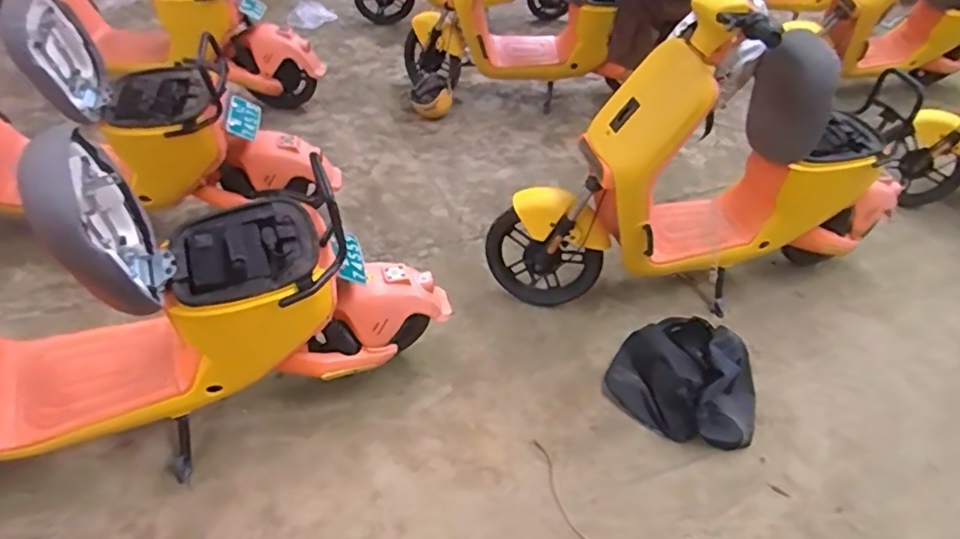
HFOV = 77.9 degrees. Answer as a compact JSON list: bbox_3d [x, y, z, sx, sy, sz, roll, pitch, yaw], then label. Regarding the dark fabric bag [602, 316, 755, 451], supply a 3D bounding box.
[{"bbox_3d":[0.593,0.291,1.684,0.411,0.178,0.334,22,45,16],"label":"dark fabric bag"}]

